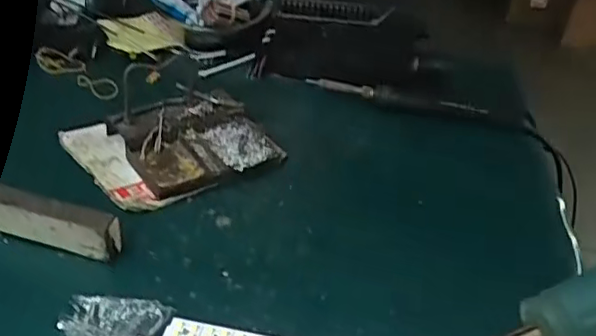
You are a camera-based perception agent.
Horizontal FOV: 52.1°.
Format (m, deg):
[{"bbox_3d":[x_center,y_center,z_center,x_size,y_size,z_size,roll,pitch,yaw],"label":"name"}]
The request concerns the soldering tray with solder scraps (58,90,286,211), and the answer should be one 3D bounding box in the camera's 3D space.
[{"bbox_3d":[-0.103,-0.023,0.506,0.145,0.036,0.117,-18,41,-33],"label":"soldering tray with solder scraps"}]

